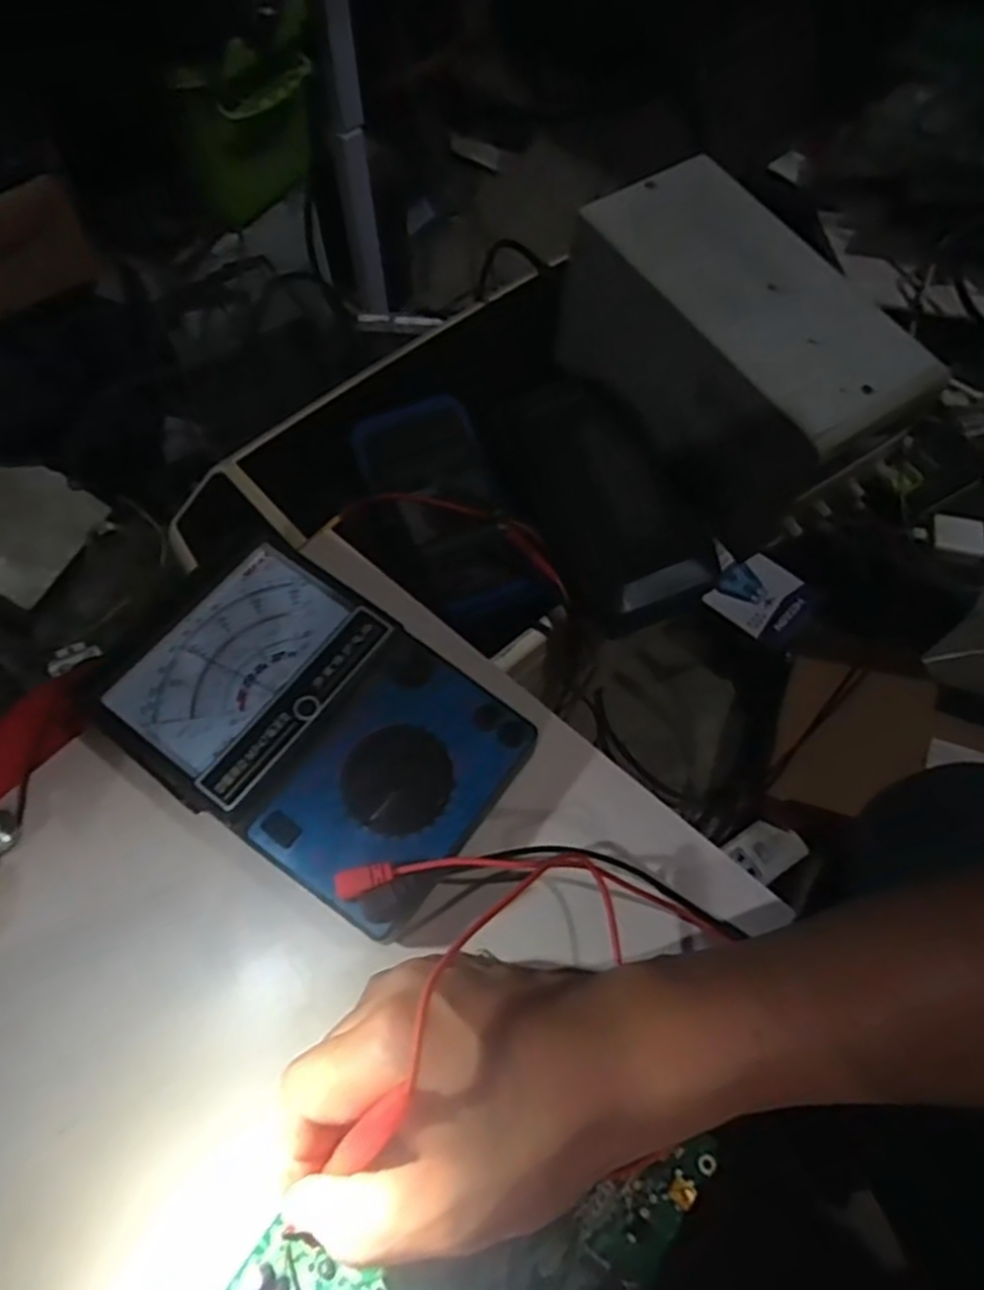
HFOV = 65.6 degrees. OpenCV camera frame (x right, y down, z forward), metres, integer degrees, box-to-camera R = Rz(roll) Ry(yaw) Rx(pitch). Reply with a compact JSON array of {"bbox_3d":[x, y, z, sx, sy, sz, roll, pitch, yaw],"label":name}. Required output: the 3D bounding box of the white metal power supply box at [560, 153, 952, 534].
[{"bbox_3d":[0.179,-0.218,0.575,0.131,0.128,0.253,-31,66,-14],"label":"white metal power supply box"}]

